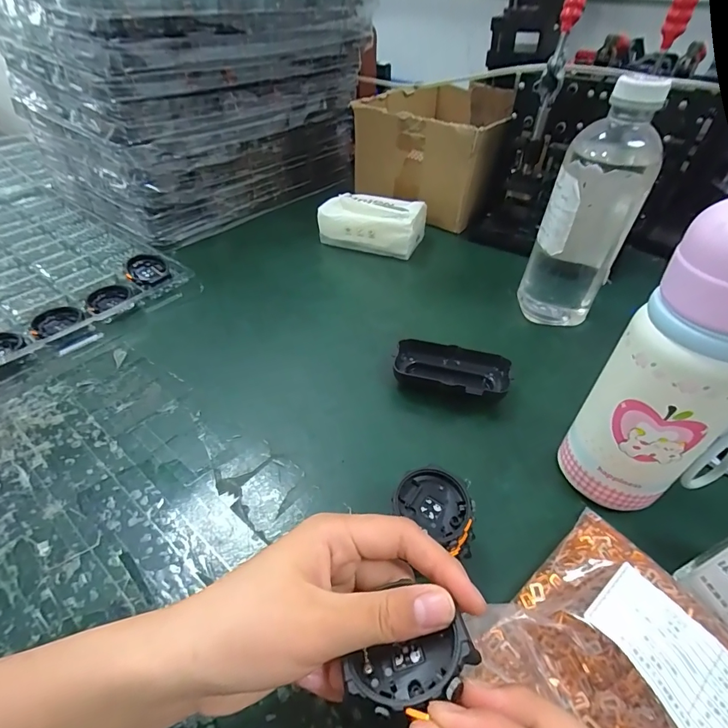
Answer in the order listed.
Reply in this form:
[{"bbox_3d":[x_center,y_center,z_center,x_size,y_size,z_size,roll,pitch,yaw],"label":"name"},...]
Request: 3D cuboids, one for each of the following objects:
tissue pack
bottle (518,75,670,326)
[{"bbox_3d":[0.013,-0.206,0.593,0.146,0.058,0.087,16,45,14],"label":"tissue pack"},{"bbox_3d":[0.226,-0.145,0.410,0.078,0.231,0.069,24,48,21],"label":"bottle"}]

